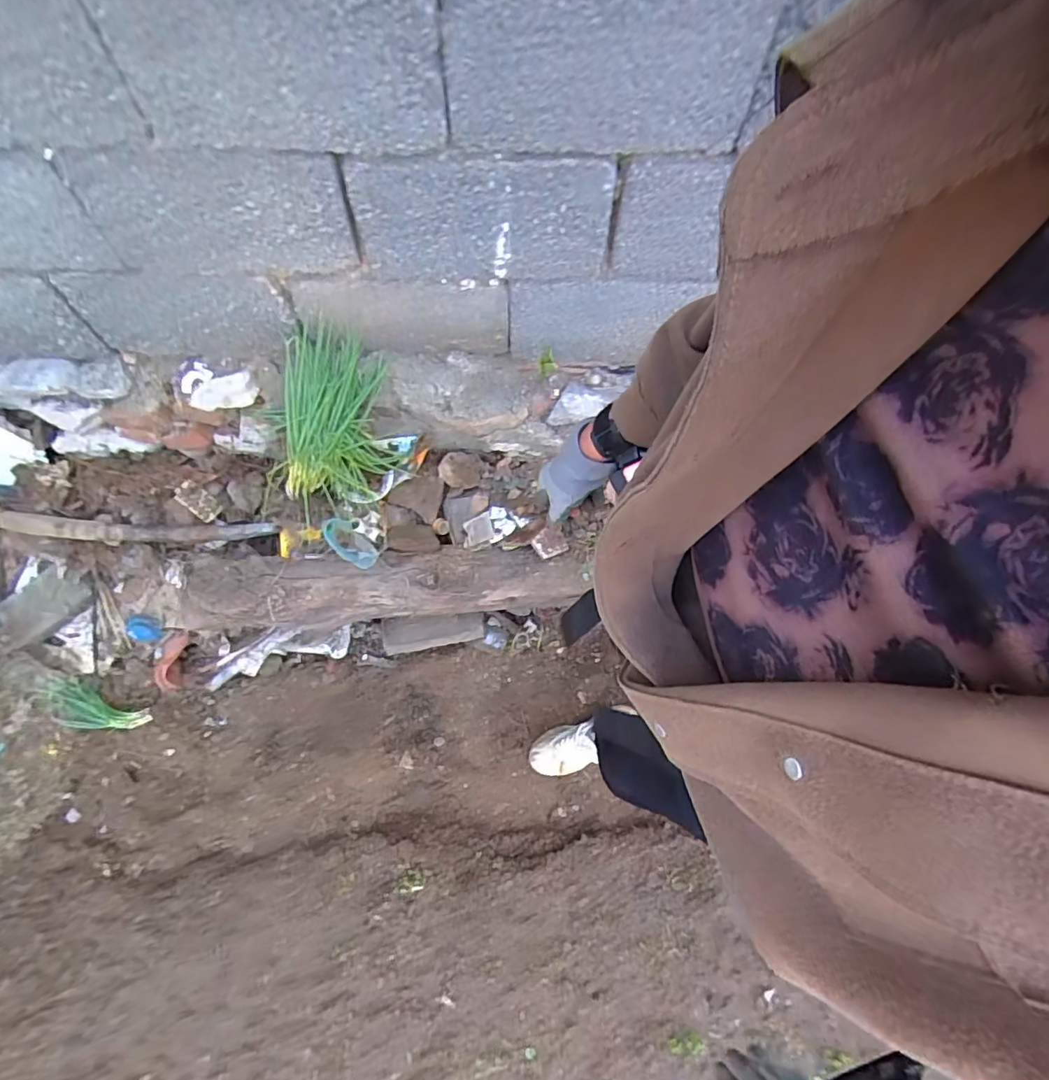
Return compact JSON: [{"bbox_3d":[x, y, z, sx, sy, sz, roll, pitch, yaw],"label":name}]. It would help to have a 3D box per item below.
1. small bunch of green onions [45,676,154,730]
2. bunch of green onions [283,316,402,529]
[{"bbox_3d":[-1.043,0.422,1.308,0.287,0.056,0.103,18,70,6],"label":"small bunch of green onions"},{"bbox_3d":[-0.358,-0.256,1.058,0.216,0.142,0.358,1,97,-20],"label":"bunch of green onions"}]

